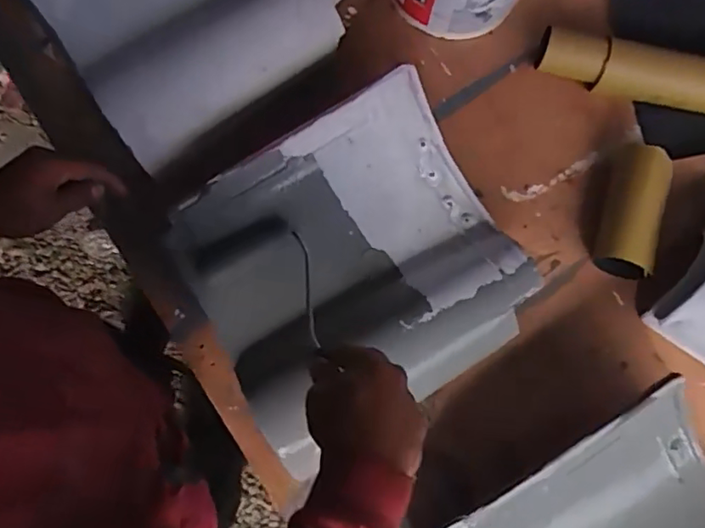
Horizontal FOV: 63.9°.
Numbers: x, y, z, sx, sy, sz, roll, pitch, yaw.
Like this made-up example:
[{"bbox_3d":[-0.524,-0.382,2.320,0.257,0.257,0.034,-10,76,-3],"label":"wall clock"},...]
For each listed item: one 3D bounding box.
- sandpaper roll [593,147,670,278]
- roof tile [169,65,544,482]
[{"bbox_3d":[0.315,-0.061,0.635,0.071,0.056,0.145,12,79,1],"label":"sandpaper roll"},{"bbox_3d":[-0.001,0.006,0.590,0.313,0.074,0.289,-31,81,-7],"label":"roof tile"}]

